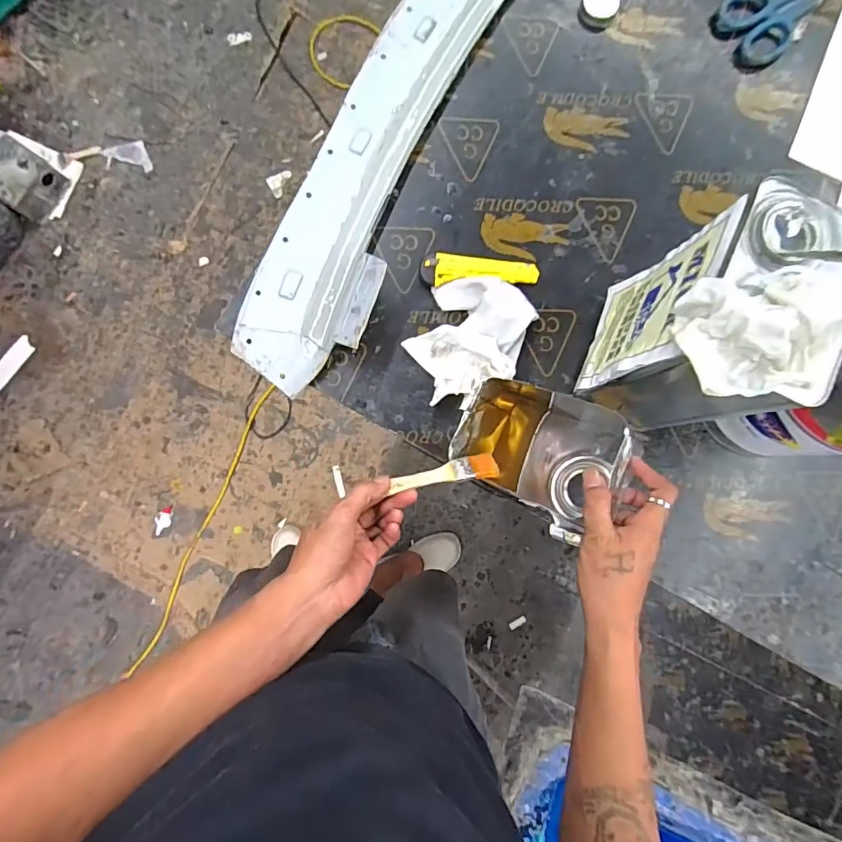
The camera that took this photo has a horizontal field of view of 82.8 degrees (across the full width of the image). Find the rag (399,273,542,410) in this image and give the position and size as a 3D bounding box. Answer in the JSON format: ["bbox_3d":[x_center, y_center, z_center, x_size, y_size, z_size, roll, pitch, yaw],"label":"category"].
[{"bbox_3d":[0.055,-0.094,0.563,0.128,0.042,0.160,30,84,0],"label":"rag"}]

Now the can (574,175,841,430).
[{"bbox_3d":[0.260,-0.086,0.473,0.117,0.253,0.168,30,84,0],"label":"can"}]

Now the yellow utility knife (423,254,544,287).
[{"bbox_3d":[0.072,-0.185,0.582,0.142,0.024,0.037,-3,85,-4],"label":"yellow utility knife"}]

